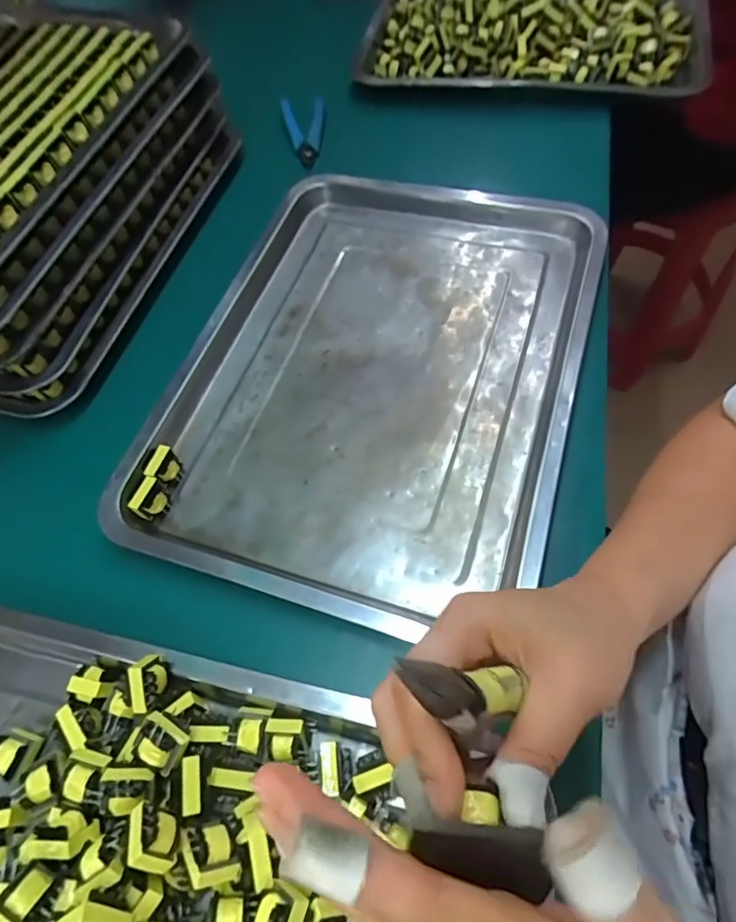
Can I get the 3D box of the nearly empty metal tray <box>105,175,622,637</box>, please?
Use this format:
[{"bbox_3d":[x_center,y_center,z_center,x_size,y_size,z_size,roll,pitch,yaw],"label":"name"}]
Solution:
[{"bbox_3d":[0.003,-0.080,0.405,0.299,0.046,0.388,15,63,11],"label":"nearly empty metal tray"}]

